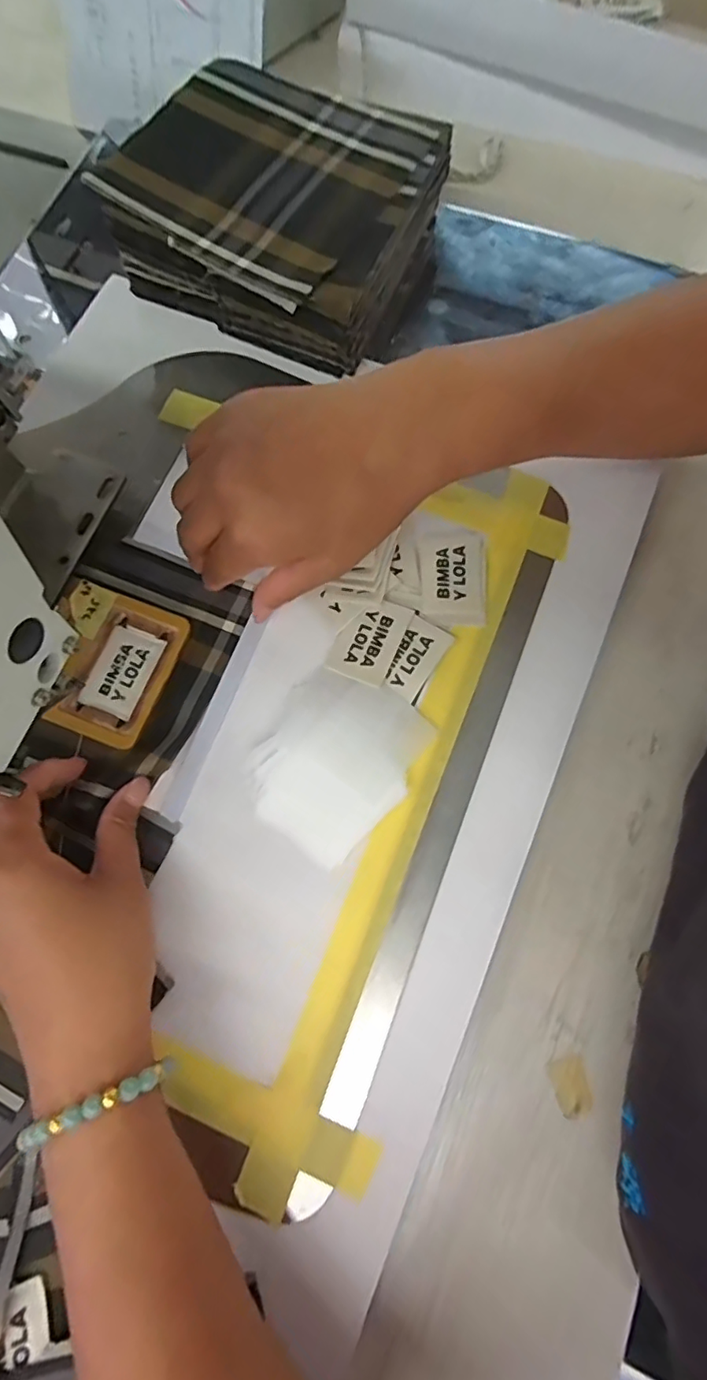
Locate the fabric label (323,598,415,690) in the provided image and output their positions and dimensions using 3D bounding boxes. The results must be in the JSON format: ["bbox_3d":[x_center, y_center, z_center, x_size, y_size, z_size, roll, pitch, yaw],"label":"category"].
[{"bbox_3d":[0.009,-0.029,0.312,0.034,0.004,0.049,25,78,7],"label":"fabric label"}]

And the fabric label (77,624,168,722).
[{"bbox_3d":[-0.130,-0.011,0.316,0.032,0.004,0.050,21,78,6],"label":"fabric label"}]

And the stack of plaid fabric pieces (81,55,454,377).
[{"bbox_3d":[-0.050,-0.303,0.357,0.186,0.053,0.154,28,79,7],"label":"stack of plaid fabric pieces"}]

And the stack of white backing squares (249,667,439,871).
[{"bbox_3d":[-0.010,0.037,0.297,0.076,0.006,0.091,31,79,8],"label":"stack of white backing squares"}]

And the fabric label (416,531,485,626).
[{"bbox_3d":[0.057,-0.066,0.320,0.037,0.005,0.057,5,73,-2],"label":"fabric label"}]

